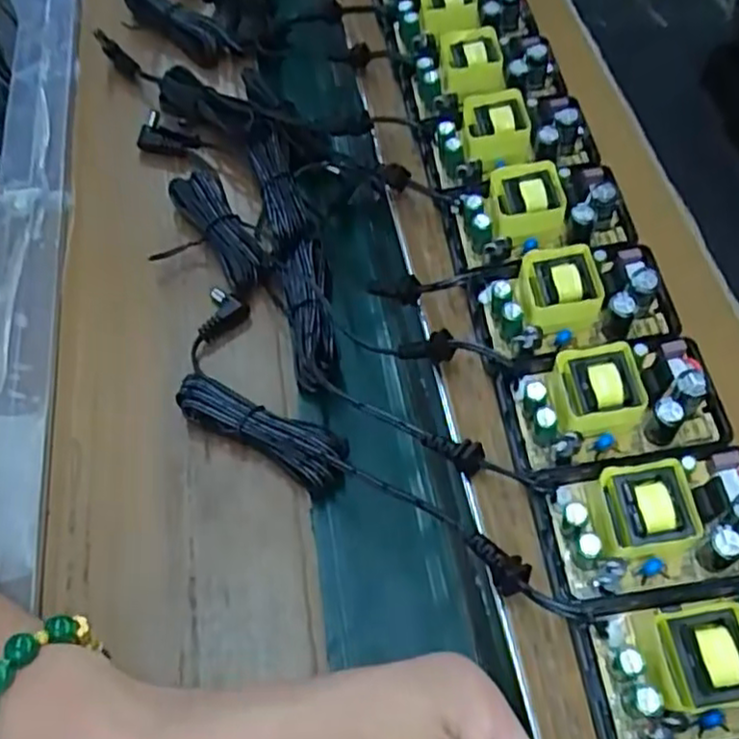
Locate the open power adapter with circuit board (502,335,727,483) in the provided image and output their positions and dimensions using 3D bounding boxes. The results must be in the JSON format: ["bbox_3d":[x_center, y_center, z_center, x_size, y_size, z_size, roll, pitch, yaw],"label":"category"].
[{"bbox_3d":[0.083,0.010,0.233,0.070,0.022,0.041,-5,60,-5],"label":"open power adapter with circuit board"}]

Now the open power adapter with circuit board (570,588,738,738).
[{"bbox_3d":[0.099,0.084,0.194,0.071,0.023,0.040,-6,60,-5],"label":"open power adapter with circuit board"}]

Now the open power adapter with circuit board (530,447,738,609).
[{"bbox_3d":[0.091,0.047,0.213,0.070,0.022,0.040,-6,60,-5],"label":"open power adapter with circuit board"}]

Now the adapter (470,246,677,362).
[{"bbox_3d":[0.076,-0.025,0.252,0.069,0.019,0.044,-6,60,-5],"label":"adapter"}]

